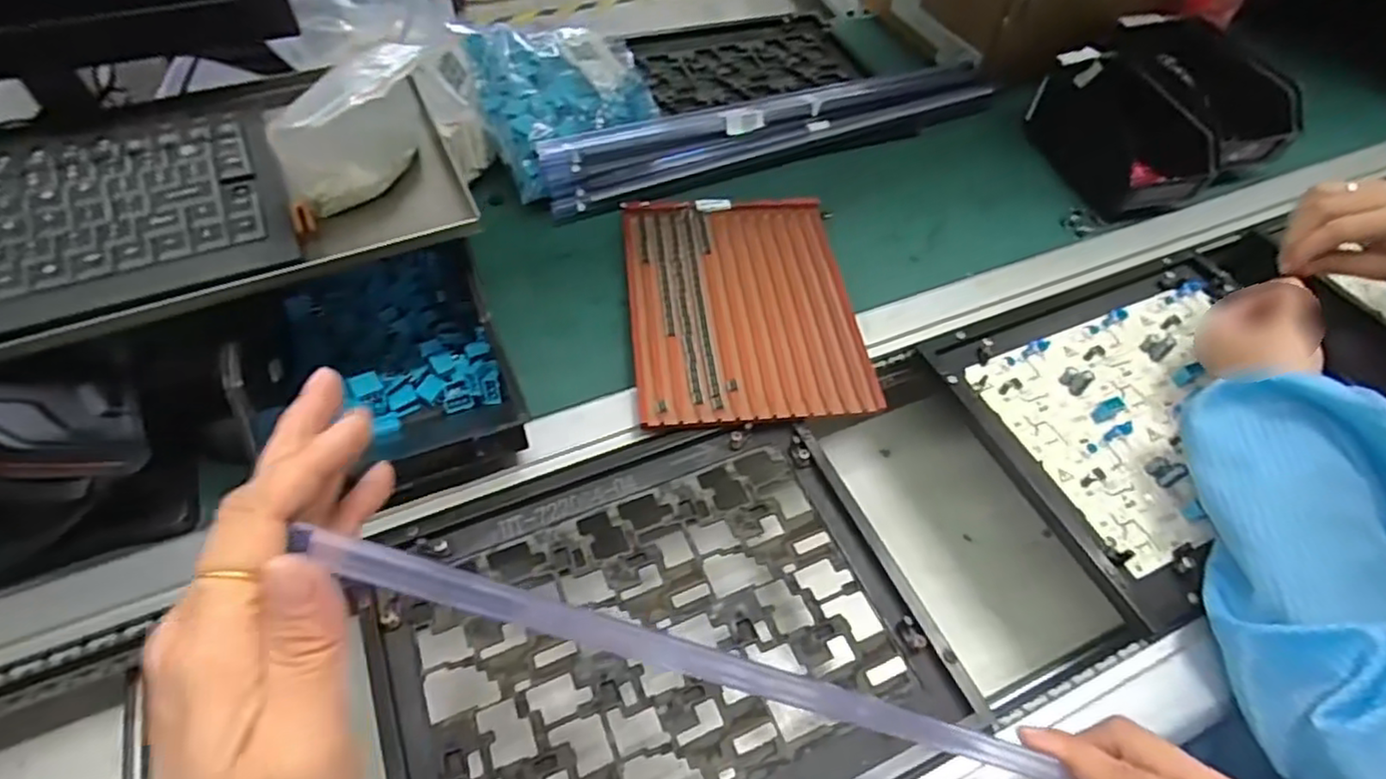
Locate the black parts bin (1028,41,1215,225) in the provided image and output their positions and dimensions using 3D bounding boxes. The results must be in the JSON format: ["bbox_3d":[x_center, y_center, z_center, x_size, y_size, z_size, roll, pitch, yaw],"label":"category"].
[{"bbox_3d":[0.419,-0.254,0.660,0.097,0.069,0.170,-16,58,-16],"label":"black parts bin"}]

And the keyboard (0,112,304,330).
[{"bbox_3d":[-0.376,-0.077,0.351,0.292,0.016,0.140,-20,59,-18],"label":"keyboard"}]

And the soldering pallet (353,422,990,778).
[{"bbox_3d":[-0.023,0.153,0.416,0.316,0.024,0.251,-19,59,-18],"label":"soldering pallet"}]

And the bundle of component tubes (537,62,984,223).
[{"bbox_3d":[0.099,-0.265,0.669,0.514,0.056,0.068,-21,60,-19],"label":"bundle of component tubes"}]

